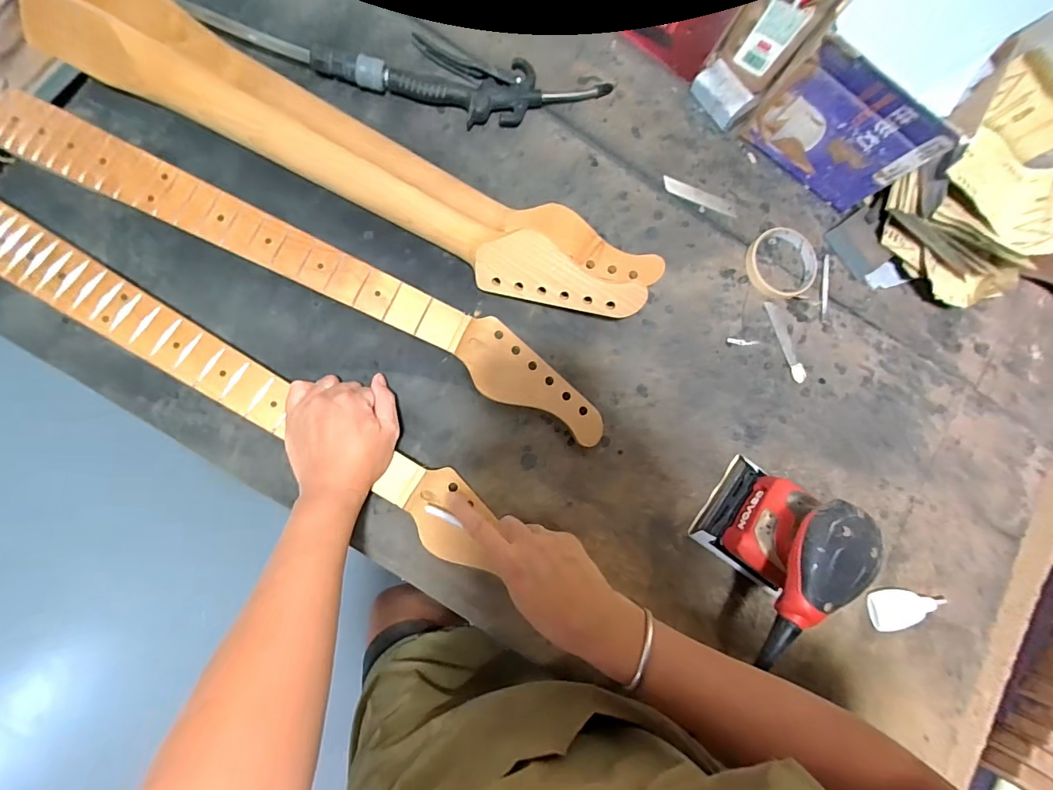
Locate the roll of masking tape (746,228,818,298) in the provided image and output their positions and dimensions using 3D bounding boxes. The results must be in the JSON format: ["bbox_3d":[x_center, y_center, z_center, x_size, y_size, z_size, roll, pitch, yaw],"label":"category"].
[{"bbox_3d":[0.303,-0.157,0.531,0.087,0.016,0.083,1,84,-8],"label":"roll of masking tape"}]

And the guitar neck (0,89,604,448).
[{"bbox_3d":[-0.204,-0.119,0.455,0.640,0.030,0.067,26,82,-5],"label":"guitar neck"}]

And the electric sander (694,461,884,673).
[{"bbox_3d":[0.238,0.156,0.435,0.094,0.127,0.161,36,81,-3],"label":"electric sander"}]

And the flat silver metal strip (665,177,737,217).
[{"bbox_3d":[0.208,-0.237,0.535,0.095,0.004,0.018,21,82,-5],"label":"flat silver metal strip"}]

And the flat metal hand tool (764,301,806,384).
[{"bbox_3d":[0.308,-0.064,0.529,0.016,0.004,0.101,-20,87,-9],"label":"flat metal hand tool"}]

